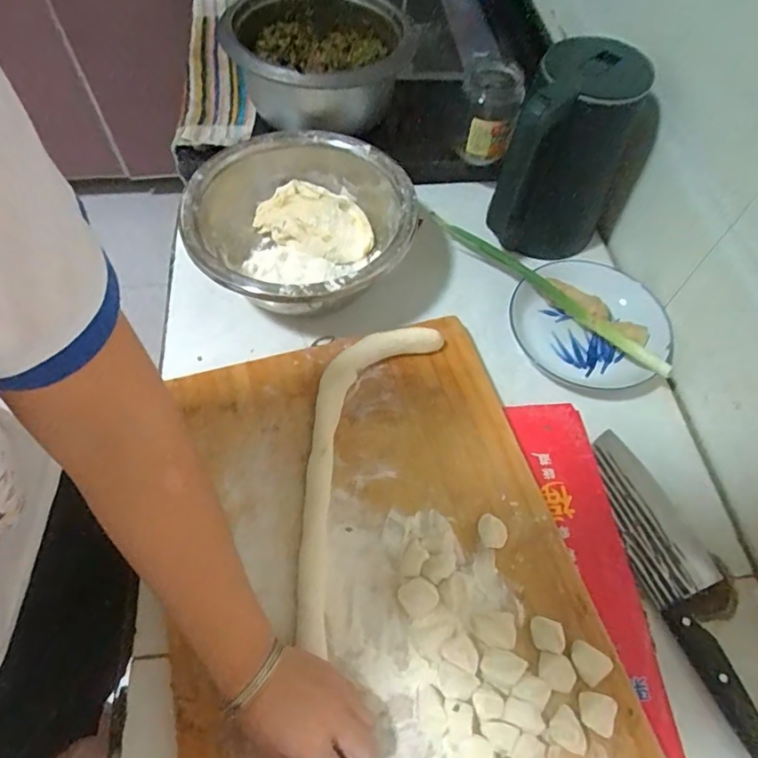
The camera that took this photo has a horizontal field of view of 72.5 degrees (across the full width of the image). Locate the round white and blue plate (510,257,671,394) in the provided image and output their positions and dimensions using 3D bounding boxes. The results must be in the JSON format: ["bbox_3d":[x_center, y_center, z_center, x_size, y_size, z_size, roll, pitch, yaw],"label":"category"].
[{"bbox_3d":[0.254,-0.069,0.628,0.179,0.029,0.147,40,88,22],"label":"round white and blue plate"}]

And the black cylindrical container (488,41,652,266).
[{"bbox_3d":[0.232,-0.276,0.647,0.138,0.233,0.105,25,61,12],"label":"black cylindrical container"}]

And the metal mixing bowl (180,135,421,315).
[{"bbox_3d":[-0.095,-0.177,0.647,0.257,0.108,0.261,1,59,-2],"label":"metal mixing bowl"}]

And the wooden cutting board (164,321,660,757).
[{"bbox_3d":[0.004,0.198,0.461,0.351,0.026,0.551,-13,61,-10],"label":"wooden cutting board"}]

